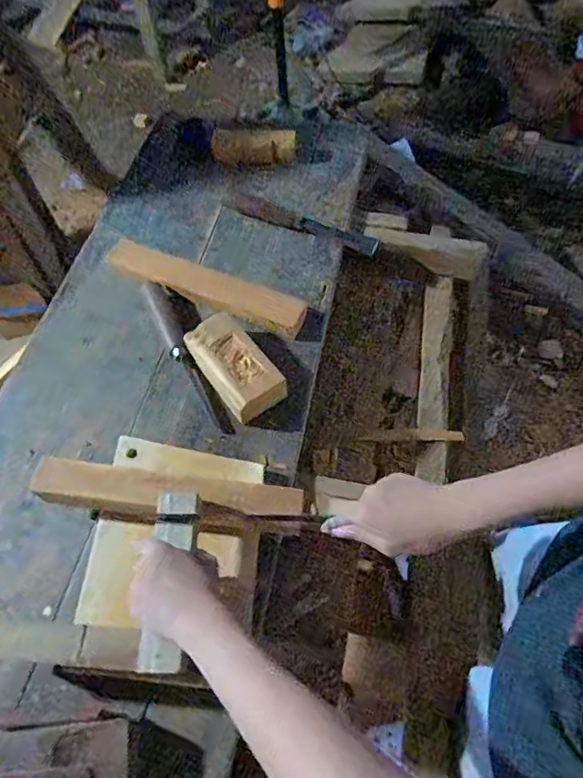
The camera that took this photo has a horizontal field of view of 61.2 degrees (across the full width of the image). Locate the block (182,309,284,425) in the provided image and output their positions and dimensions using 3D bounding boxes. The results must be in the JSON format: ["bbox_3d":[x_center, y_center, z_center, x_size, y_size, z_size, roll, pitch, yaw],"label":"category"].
[{"bbox_3d":[-0.073,-0.031,0.648,0.077,0.041,0.148,-33,64,-16],"label":"block"}]

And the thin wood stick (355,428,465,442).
[{"bbox_3d":[0.175,0.066,0.715,0.150,0.005,0.021,1,57,-3],"label":"thin wood stick"}]

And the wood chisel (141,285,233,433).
[{"bbox_3d":[-0.146,-0.048,0.667,0.030,0.024,0.261,-25,62,-12],"label":"wood chisel"}]

